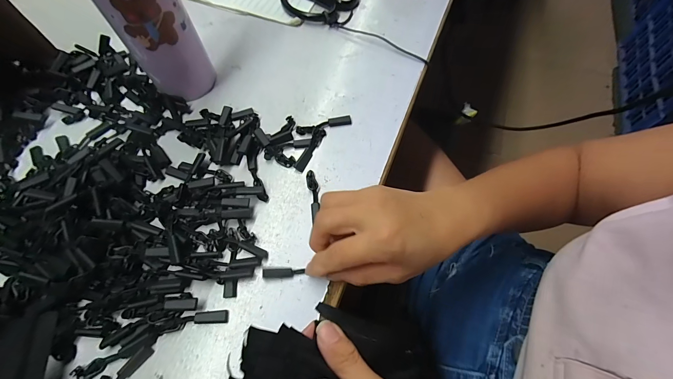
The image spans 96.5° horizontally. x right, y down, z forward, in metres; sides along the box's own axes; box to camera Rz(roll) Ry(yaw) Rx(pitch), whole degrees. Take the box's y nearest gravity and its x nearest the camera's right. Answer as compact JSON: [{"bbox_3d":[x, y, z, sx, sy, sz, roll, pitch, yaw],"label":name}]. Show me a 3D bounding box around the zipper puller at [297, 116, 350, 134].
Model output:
[{"bbox_3d":[-0.013,-0.067,0.311,0.057,0.004,0.010,-13,67,-7],"label":"zipper puller"}]

